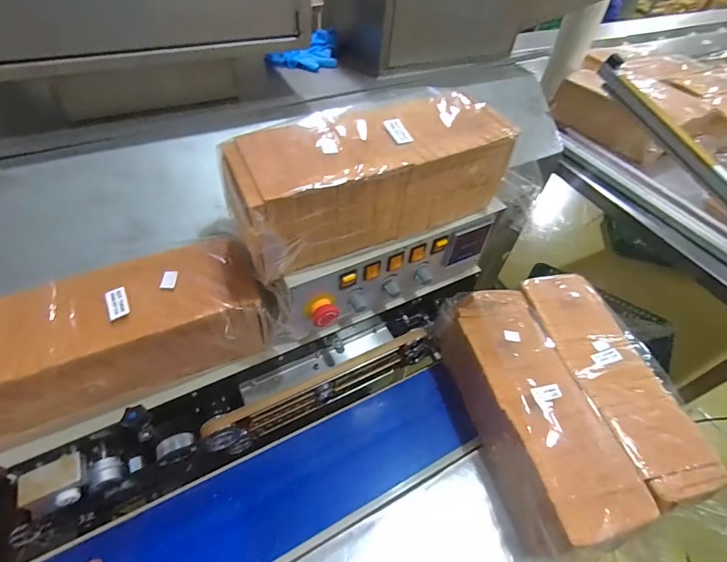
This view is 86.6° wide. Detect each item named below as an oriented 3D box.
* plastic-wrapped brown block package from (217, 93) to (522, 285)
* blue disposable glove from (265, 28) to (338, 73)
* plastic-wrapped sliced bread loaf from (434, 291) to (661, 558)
[{"bbox_3d":[0.010,-0.135,0.493,0.346,0.117,0.132,-20,56,-20],"label":"plastic-wrapped brown block package"},{"bbox_3d":[-0.120,-0.450,0.755,0.135,0.039,0.085,1,51,-5],"label":"blue disposable glove"},{"bbox_3d":[0.240,0.189,0.585,0.140,0.126,0.351,-10,53,-13],"label":"plastic-wrapped sliced bread loaf"}]

